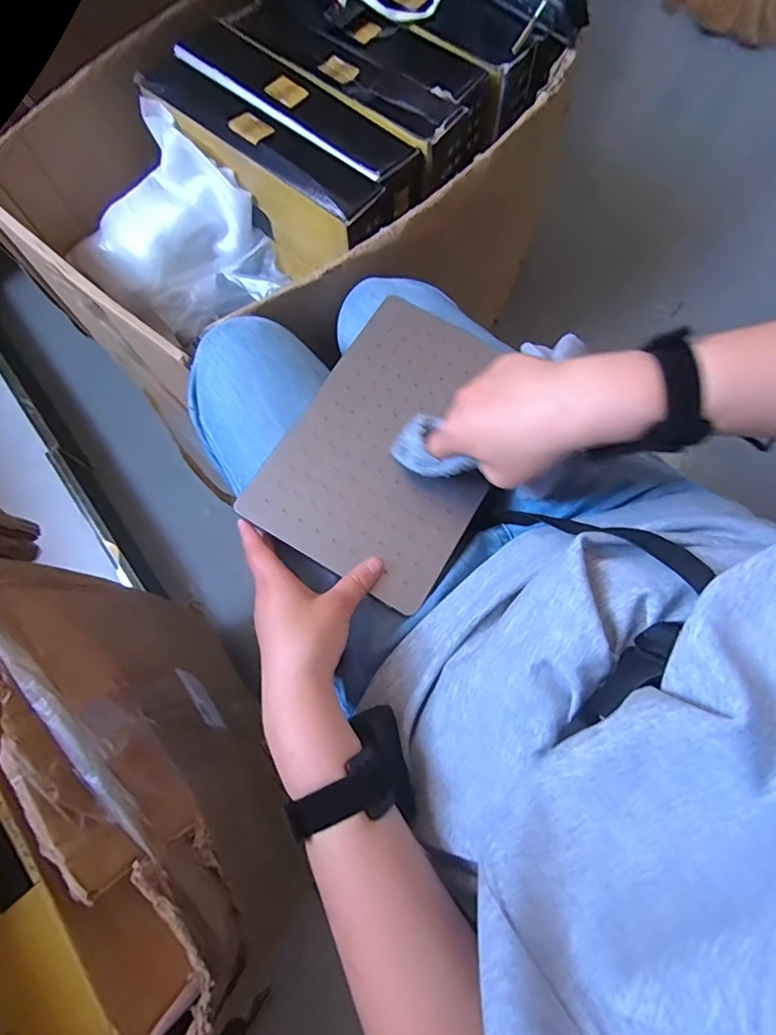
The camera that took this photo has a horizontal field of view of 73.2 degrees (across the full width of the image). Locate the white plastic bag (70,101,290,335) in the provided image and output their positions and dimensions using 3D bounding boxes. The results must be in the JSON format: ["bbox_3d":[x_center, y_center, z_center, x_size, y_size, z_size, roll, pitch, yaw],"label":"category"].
[{"bbox_3d":[-0.295,-0.374,0.714,0.236,0.156,0.206,37,77,13],"label":"white plastic bag"}]

